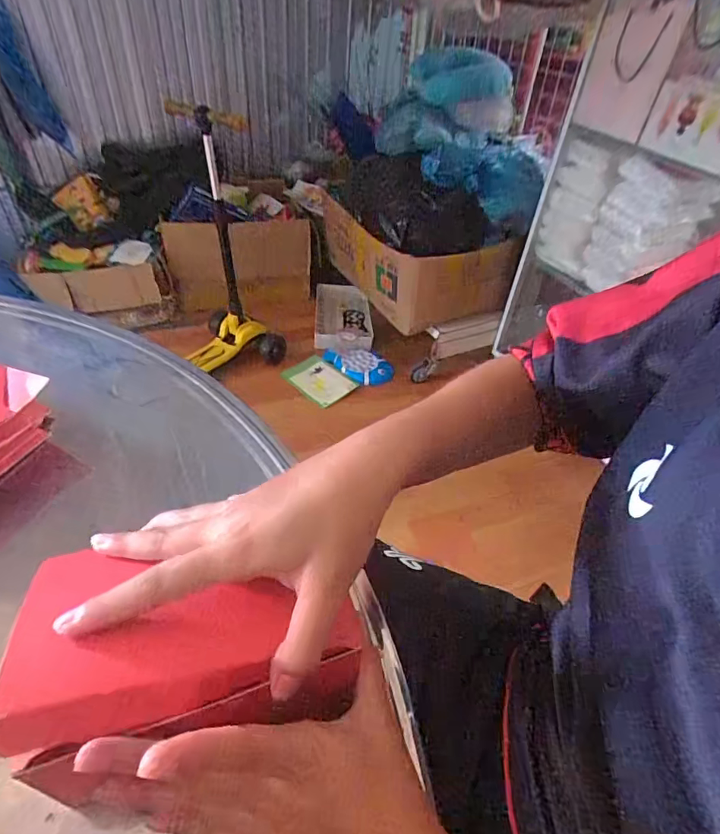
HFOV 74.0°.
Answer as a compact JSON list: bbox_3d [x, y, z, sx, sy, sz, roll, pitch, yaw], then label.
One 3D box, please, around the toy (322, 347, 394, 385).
[{"bbox_3d":[-0.006,-0.197,1.822,0.266,0.067,0.140,10,43,5],"label":"toy"}]

